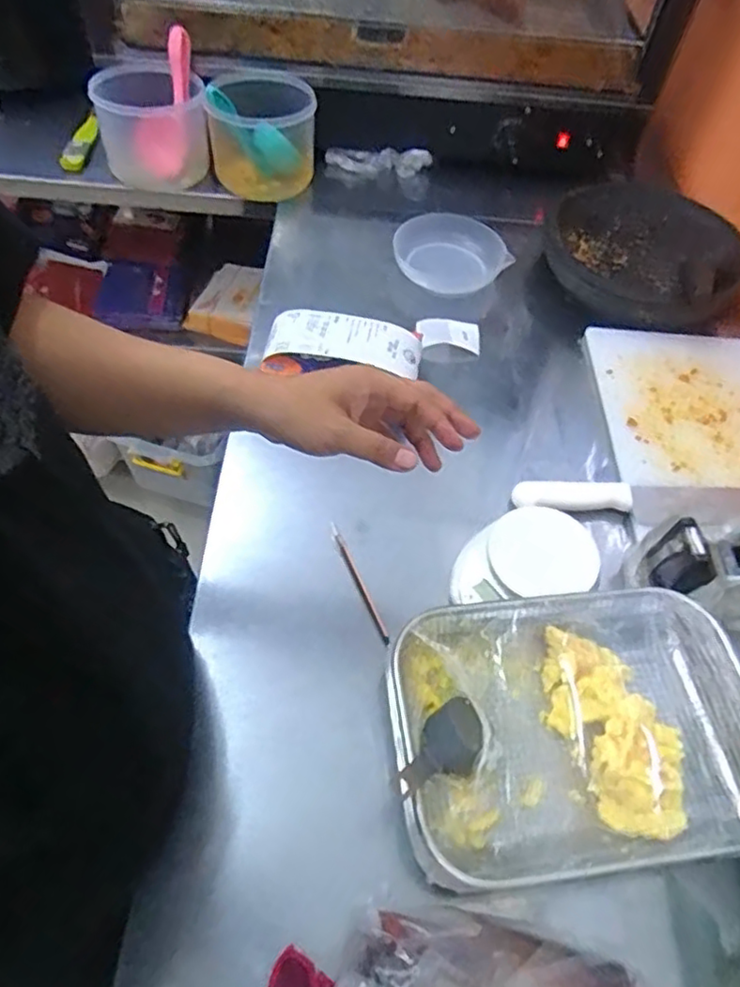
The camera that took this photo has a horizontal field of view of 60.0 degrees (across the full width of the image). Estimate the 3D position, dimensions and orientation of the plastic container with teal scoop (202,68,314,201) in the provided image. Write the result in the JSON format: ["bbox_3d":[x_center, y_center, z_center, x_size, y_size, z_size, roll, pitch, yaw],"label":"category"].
[{"bbox_3d":[-0.177,-0.571,1.035,0.163,0.150,0.140,-10,56,-12],"label":"plastic container with teal scoop"}]

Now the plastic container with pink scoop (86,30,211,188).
[{"bbox_3d":[-0.340,-0.588,0.999,0.159,0.151,0.155,-10,57,-12],"label":"plastic container with pink scoop"}]

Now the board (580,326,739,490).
[{"bbox_3d":[0.411,-0.108,0.802,0.244,0.014,0.263,4,54,-2],"label":"board"}]

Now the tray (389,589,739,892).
[{"bbox_3d":[0.170,0.187,0.527,0.293,0.060,0.219,-4,55,-8],"label":"tray"}]

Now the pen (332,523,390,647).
[{"bbox_3d":[-0.011,0.086,0.634,0.008,0.004,0.139,-18,58,-17],"label":"pen"}]

